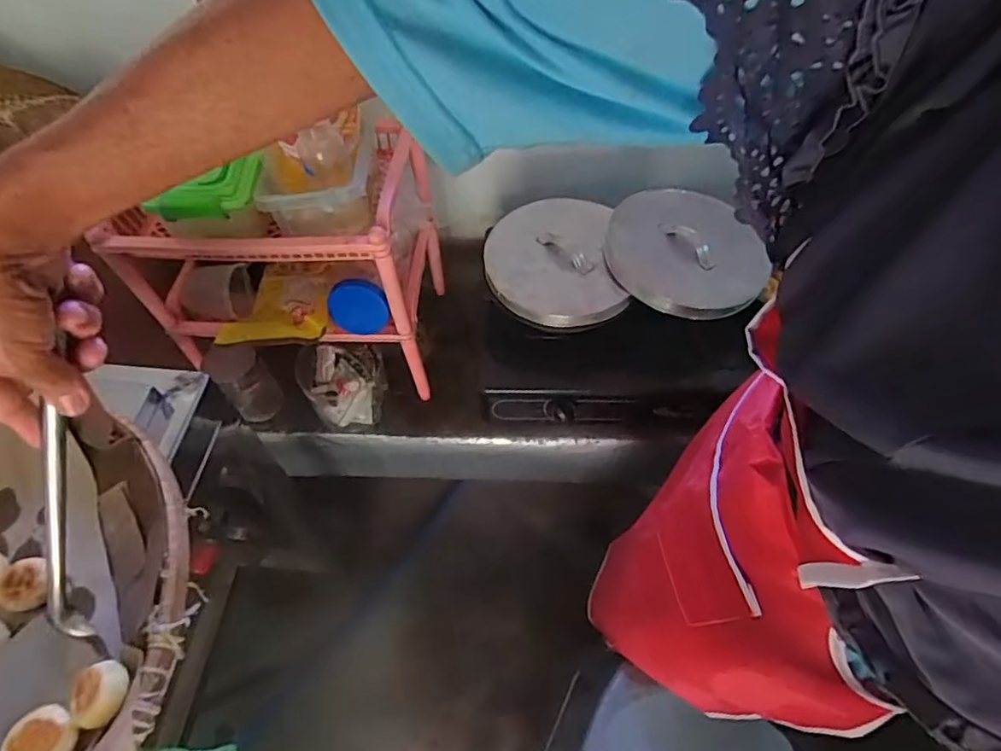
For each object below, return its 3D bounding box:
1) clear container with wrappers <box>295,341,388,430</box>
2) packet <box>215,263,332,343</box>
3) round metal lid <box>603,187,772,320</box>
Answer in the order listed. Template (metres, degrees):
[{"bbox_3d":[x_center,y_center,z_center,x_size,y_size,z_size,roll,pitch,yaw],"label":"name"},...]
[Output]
[{"bbox_3d":[-0.272,0.017,0.974,0.146,0.110,0.108,4,56,6],"label":"clear container with wrappers"},{"bbox_3d":[-0.338,-0.109,0.885,0.182,0.041,0.128,2,56,4],"label":"packet"},{"bbox_3d":[0.278,-0.190,0.890,0.206,0.023,0.233,-27,68,1],"label":"round metal lid"}]

